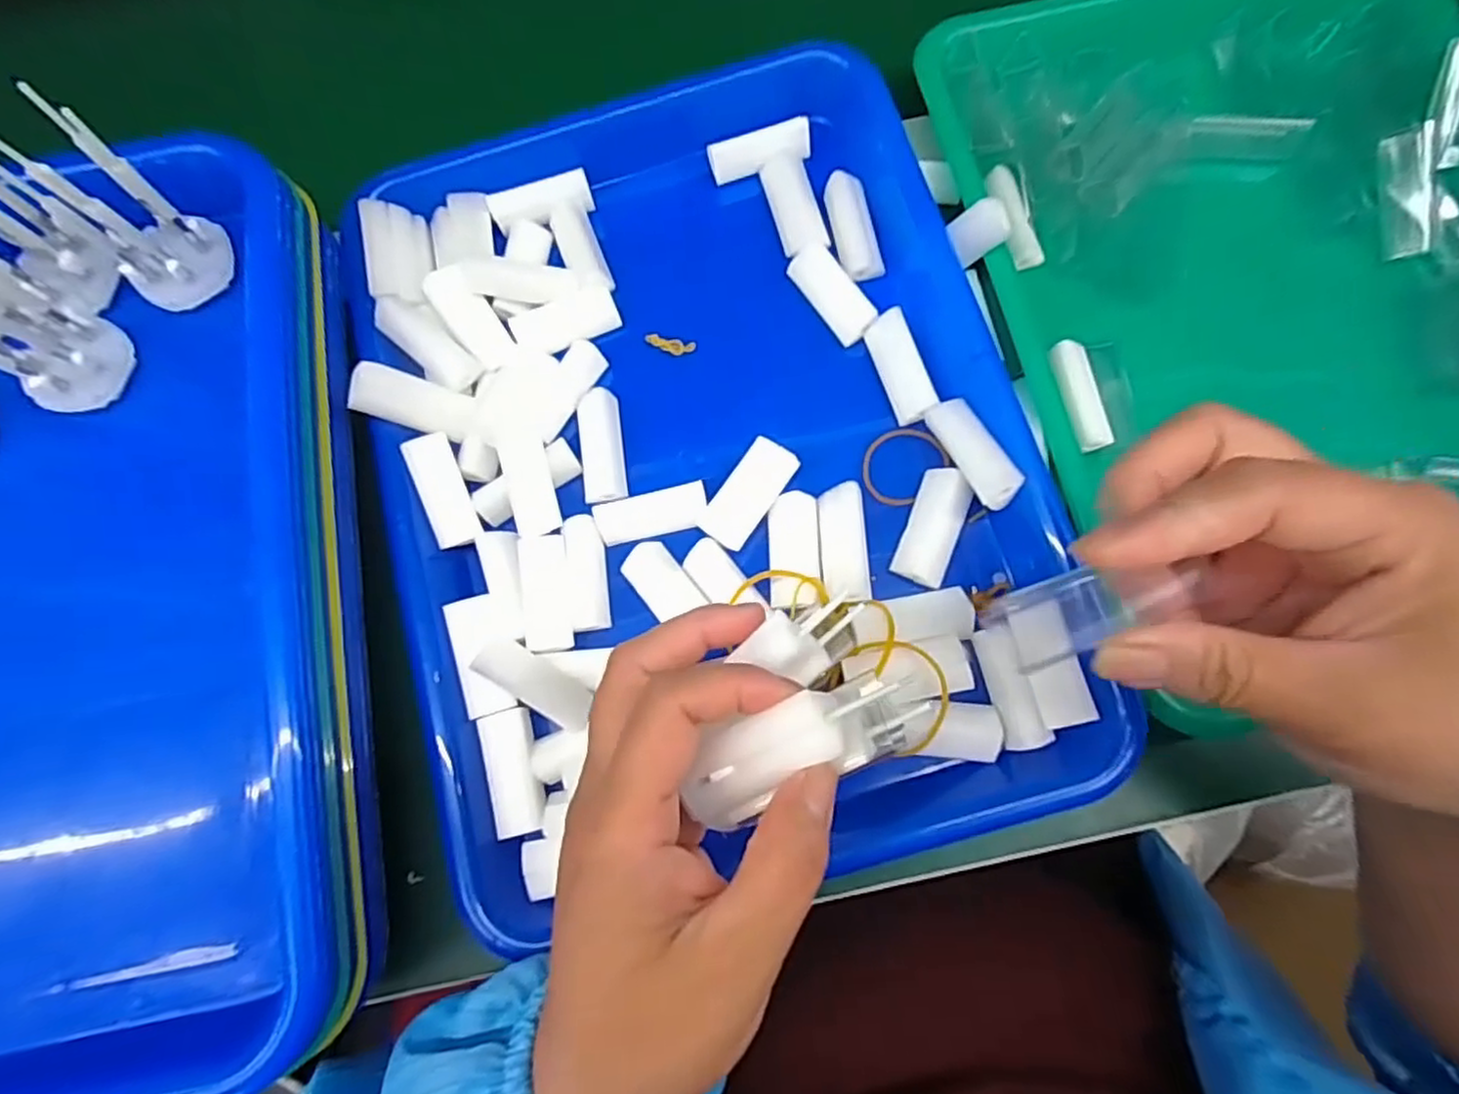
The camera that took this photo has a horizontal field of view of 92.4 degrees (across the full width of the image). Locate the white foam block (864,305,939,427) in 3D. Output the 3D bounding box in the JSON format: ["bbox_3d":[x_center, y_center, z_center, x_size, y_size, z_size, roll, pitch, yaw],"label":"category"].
[{"bbox_3d":[0.073,-0.075,0.294,0.017,0.018,0.046,-18,76,-3],"label":"white foam block"}]

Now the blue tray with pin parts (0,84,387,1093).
[{"bbox_3d":[-0.263,0.022,0.232,0.244,0.071,0.308,-11,76,-1],"label":"blue tray with pin parts"}]

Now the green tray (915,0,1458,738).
[{"bbox_3d":[0.240,-0.110,0.308,0.251,0.038,0.341,-13,76,-2],"label":"green tray"}]

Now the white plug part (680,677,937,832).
[{"bbox_3d":[0.017,0.055,0.190,0.071,0.019,0.025,-32,76,18],"label":"white plug part"}]

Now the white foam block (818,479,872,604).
[{"bbox_3d":[0.046,-0.001,0.277,0.018,0.014,0.045,-2,76,1],"label":"white foam block"}]

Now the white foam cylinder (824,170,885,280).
[{"bbox_3d":[0.055,-0.141,0.306,0.016,0.012,0.046,-13,76,-2],"label":"white foam cylinder"}]

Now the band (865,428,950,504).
[{"bbox_3d":[0.071,-0.035,0.290,0.034,0.004,0.031,-46,69,5],"label":"band"}]

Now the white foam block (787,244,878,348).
[{"bbox_3d":[0.044,-0.110,0.302,0.016,0.014,0.045,-35,77,-7],"label":"white foam block"}]

